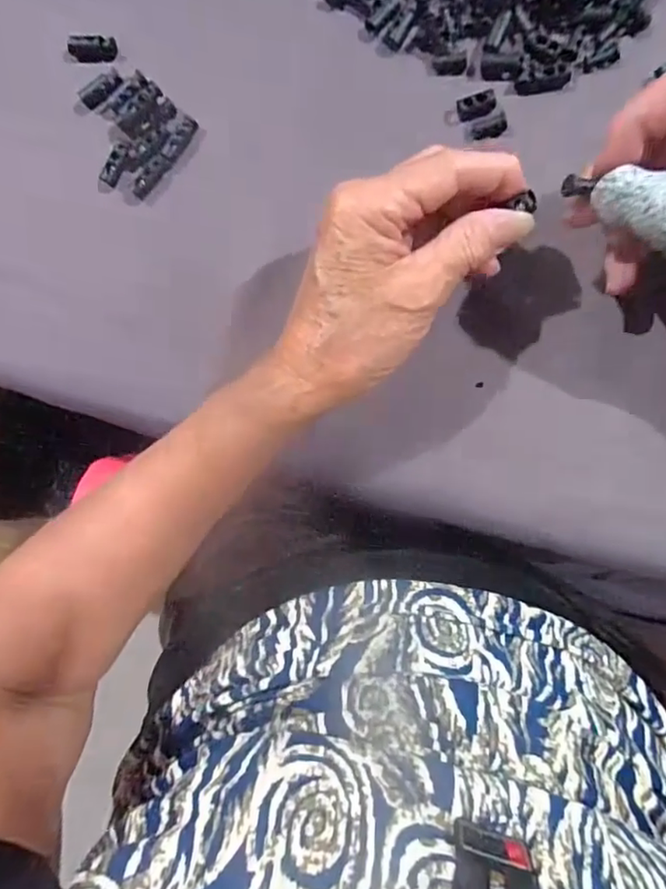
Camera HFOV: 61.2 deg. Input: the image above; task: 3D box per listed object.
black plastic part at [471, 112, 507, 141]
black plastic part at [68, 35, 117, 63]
[{"bbox_3d":[0.078,-0.159,0.281,0.016,0.010,0.008,-5,89,5],"label":"black plastic part"},{"bbox_3d":[-0.128,-0.212,0.301,0.024,0.009,0.012,12,91,5],"label":"black plastic part"}]

